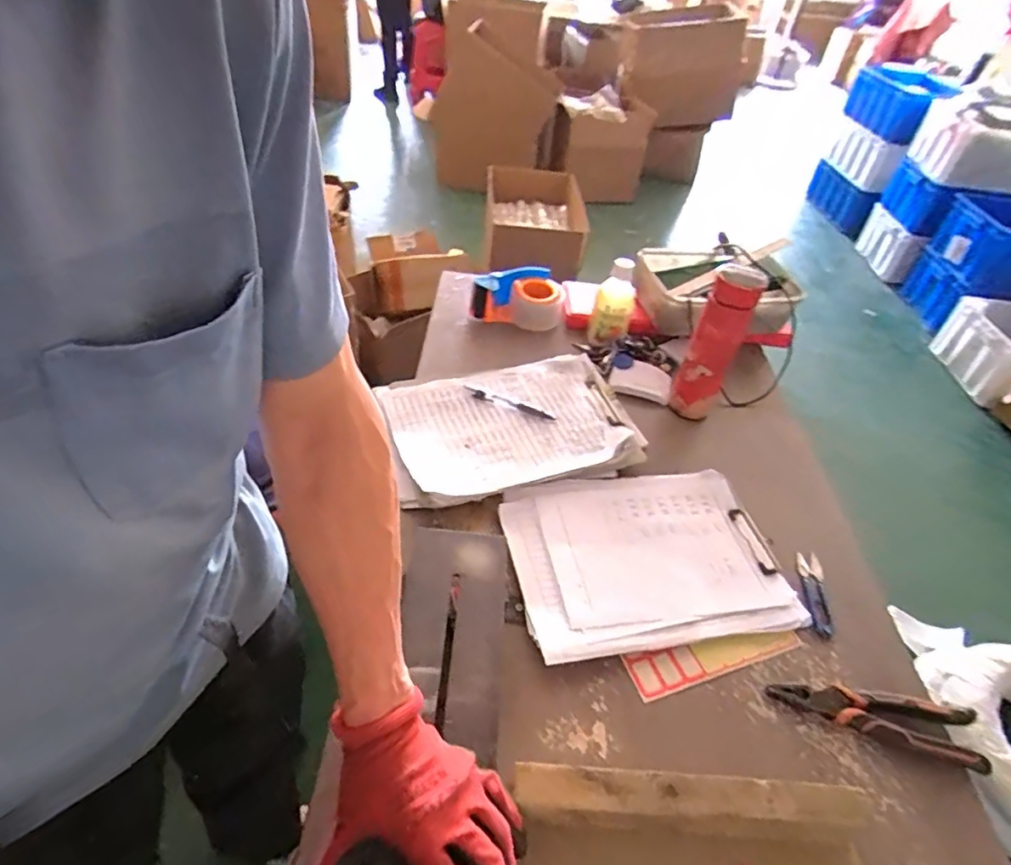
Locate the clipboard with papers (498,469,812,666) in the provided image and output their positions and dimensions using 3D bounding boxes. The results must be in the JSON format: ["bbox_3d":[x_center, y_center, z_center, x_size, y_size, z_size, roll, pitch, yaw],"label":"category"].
[{"bbox_3d":[0.160,0.139,0.679,0.305,0.025,0.224,-5,45,-13],"label":"clipboard with papers"}]

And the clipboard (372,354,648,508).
[{"bbox_3d":[0.013,-0.011,0.793,0.338,0.030,0.215,-10,46,-17],"label":"clipboard"}]

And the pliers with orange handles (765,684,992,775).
[{"bbox_3d":[0.357,0.273,0.562,0.183,0.028,0.055,15,44,8],"label":"pliers with orange handles"}]

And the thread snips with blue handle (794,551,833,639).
[{"bbox_3d":[0.361,0.186,0.680,0.026,0.012,0.117,14,44,7],"label":"thread snips with blue handle"}]

